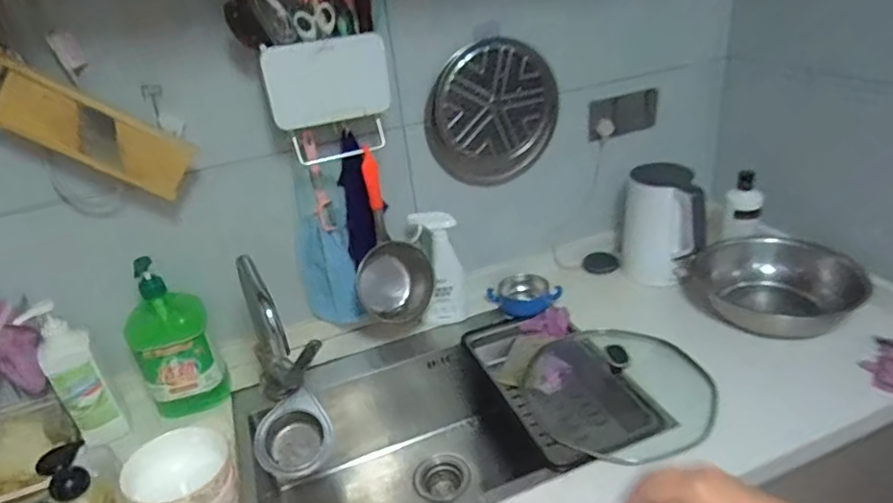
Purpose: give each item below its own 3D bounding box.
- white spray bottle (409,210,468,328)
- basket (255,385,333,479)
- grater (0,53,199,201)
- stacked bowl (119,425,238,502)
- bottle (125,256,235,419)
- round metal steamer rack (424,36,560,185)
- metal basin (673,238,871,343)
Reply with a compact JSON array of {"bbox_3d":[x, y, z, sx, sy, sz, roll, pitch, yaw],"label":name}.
[{"bbox_3d":[-0.013,0.032,1.173,0.091,0.250,0.056,-1,29,11],"label":"white spray bottle"},{"bbox_3d":[-0.280,0.345,1.063,0.130,0.075,0.148,40,57,4],"label":"basket"},{"bbox_3d":[-0.537,-0.182,0.866,0.290,0.109,0.045,25,19,-26],"label":"grater"},{"bbox_3d":[-0.367,0.331,0.813,0.134,0.094,0.128,-5,29,3],"label":"stacked bowl"},{"bbox_3d":[-0.488,0.154,1.030,0.130,0.294,0.104,-23,33,-26],"label":"bottle"},{"bbox_3d":[0.087,-0.271,1.128,0.259,0.263,0.059,-10,29,-5],"label":"round metal steamer rack"},{"bbox_3d":[0.617,0.066,1.126,0.277,0.120,0.277,-5,29,3],"label":"metal basin"}]

